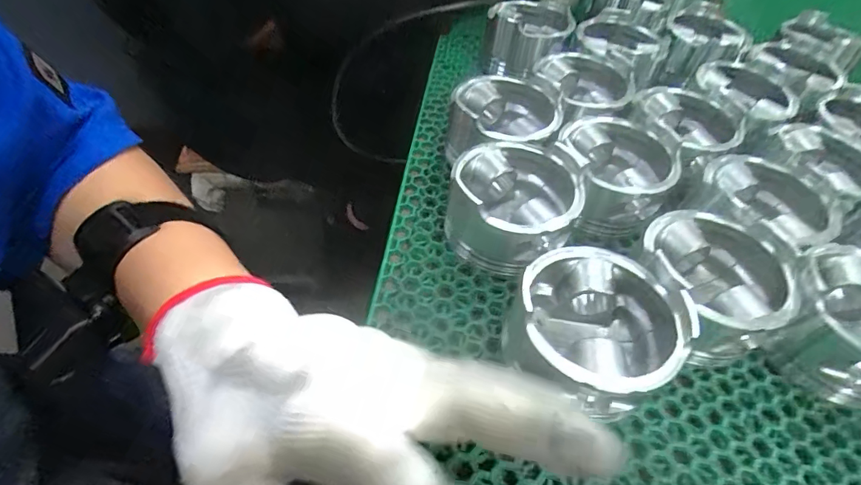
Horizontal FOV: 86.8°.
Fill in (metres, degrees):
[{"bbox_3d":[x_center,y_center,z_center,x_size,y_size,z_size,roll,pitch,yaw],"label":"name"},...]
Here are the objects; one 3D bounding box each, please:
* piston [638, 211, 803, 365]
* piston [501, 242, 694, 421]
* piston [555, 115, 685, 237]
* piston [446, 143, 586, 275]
[{"bbox_3d":[0.152,0.026,0.255,0.078,0.053,0.078,13,50,5],"label":"piston"},{"bbox_3d":[0.081,0.049,0.231,0.081,0.049,0.081,21,51,13],"label":"piston"},{"bbox_3d":[0.123,-0.047,0.310,0.077,0.045,0.082,3,49,-3],"label":"piston"},{"bbox_3d":[0.050,-0.019,0.286,0.077,0.047,0.079,3,49,-3],"label":"piston"}]

